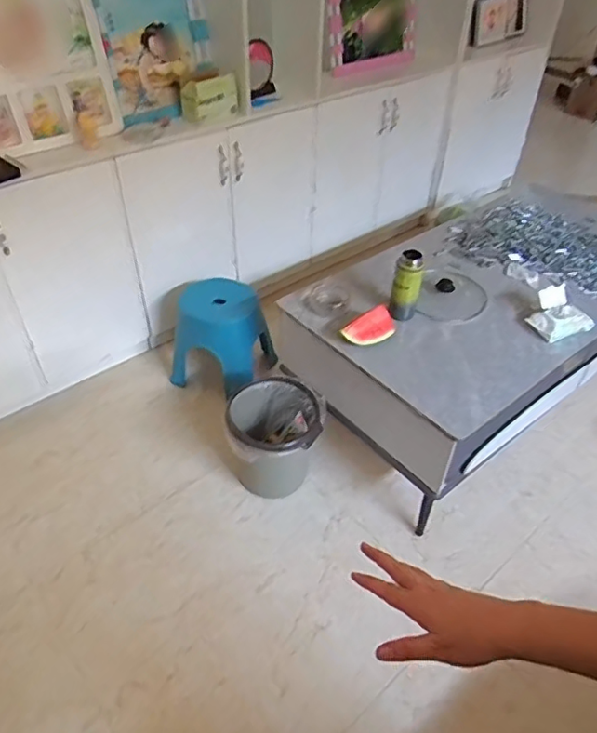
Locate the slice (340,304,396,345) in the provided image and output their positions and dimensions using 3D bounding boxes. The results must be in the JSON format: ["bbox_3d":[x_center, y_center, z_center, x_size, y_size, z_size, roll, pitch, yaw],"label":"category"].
[{"bbox_3d":[0.198,-0.105,1.540,0.159,0.067,0.086,-23,48,-25],"label":"slice"}]

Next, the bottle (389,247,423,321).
[{"bbox_3d":[0.307,-0.233,1.600,0.078,0.205,0.077,9,43,7],"label":"bottle"}]

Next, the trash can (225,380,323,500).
[{"bbox_3d":[-0.076,0.226,1.693,0.290,0.284,0.246,2,43,-1],"label":"trash can"}]

